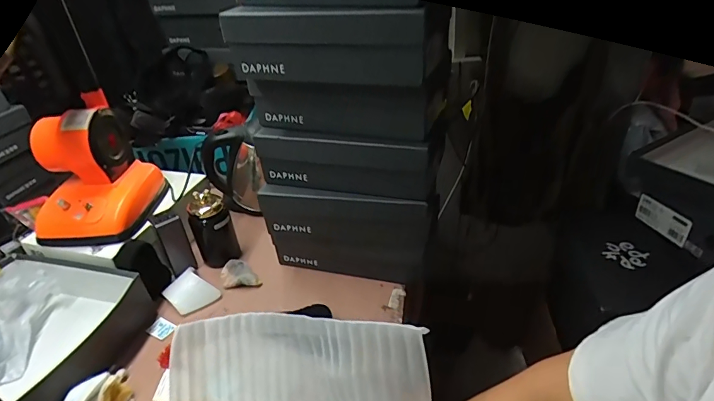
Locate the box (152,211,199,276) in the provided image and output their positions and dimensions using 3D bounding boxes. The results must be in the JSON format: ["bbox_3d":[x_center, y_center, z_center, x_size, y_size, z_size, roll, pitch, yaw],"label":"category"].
[{"bbox_3d":[-0.354,0.082,0.835,0.048,0.117,0.050,-22,37,-24],"label":"box"}]

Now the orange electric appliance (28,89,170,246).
[{"bbox_3d":[-0.505,-0.046,0.818,0.177,0.225,0.197,-5,34,0],"label":"orange electric appliance"}]

